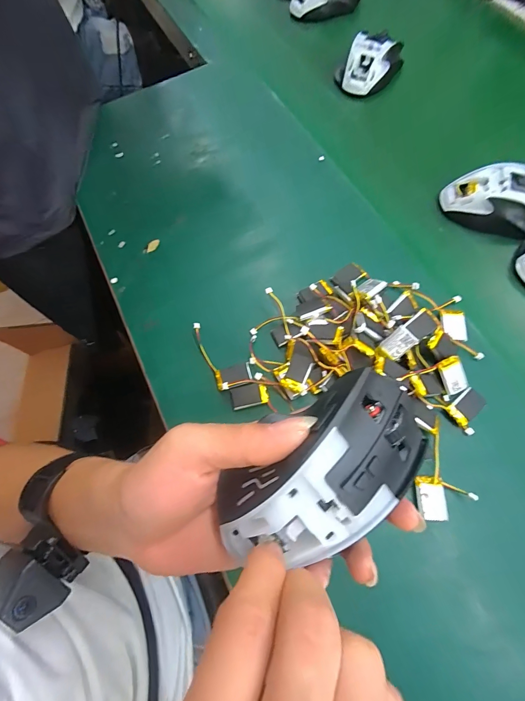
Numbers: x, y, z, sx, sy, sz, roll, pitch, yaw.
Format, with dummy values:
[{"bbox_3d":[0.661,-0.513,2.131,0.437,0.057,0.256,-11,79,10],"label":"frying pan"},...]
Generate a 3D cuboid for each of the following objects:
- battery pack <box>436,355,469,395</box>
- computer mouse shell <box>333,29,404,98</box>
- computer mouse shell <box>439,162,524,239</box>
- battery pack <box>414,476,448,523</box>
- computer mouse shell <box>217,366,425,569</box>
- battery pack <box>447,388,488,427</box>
[{"bbox_3d":[0.167,0.021,0.297,0.022,0.005,0.031,-28,96,-5],"label":"battery pack"},{"bbox_3d":[0.149,-0.397,0.473,0.077,0.049,0.086,20,71,10],"label":"computer mouse shell"},{"bbox_3d":[0.260,-0.162,0.368,0.113,0.036,0.072,-1,69,3],"label":"computer mouse shell"},{"bbox_3d":[0.133,0.116,0.267,0.022,0.004,0.032,-2,69,2],"label":"battery pack"},{"bbox_3d":[0.030,0.057,0.164,0.108,0.038,0.069,-27,101,-1],"label":"computer mouse shell"},{"bbox_3d":[0.176,0.048,0.290,0.033,0.004,0.020,-36,71,-10],"label":"battery pack"}]

